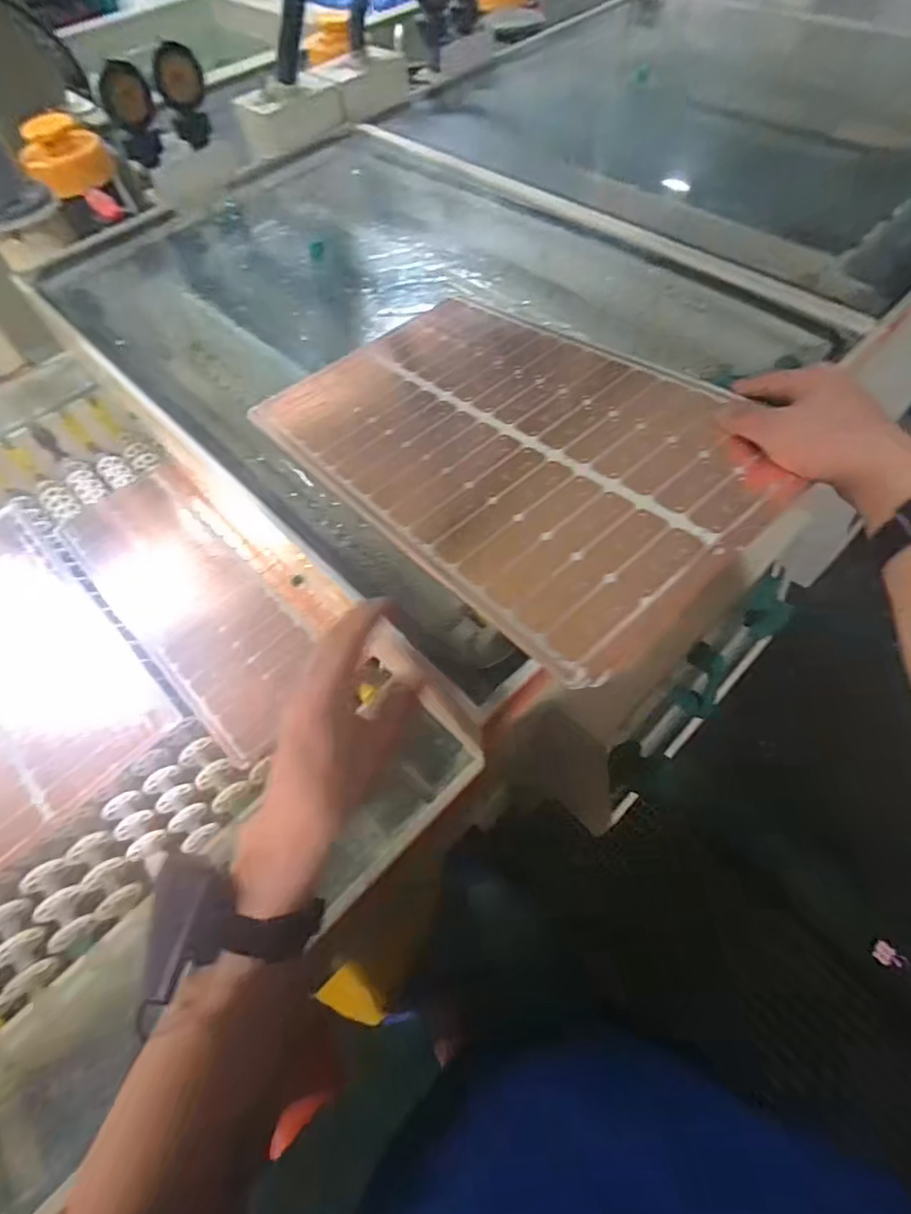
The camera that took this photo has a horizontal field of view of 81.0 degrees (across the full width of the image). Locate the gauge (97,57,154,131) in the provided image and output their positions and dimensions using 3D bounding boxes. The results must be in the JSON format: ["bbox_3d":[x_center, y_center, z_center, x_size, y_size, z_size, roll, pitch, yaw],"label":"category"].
[{"bbox_3d":[-0.484,-0.751,0.785,0.022,0.067,0.073,38,69,22],"label":"gauge"}]

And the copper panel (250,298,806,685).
[{"bbox_3d":[0.041,-0.163,0.495,0.300,0.010,0.465,-38,55,-16],"label":"copper panel"}]

